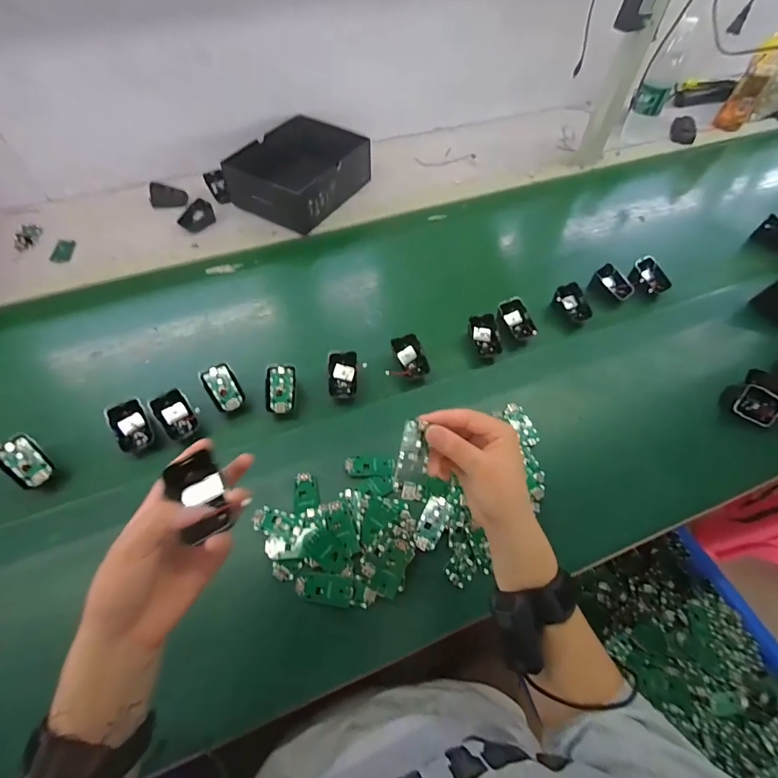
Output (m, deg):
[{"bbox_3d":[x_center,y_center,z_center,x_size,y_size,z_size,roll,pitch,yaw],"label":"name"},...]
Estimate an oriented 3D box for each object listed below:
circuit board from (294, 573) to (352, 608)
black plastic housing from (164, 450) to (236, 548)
[{"bbox_3d":[-0.073,0.226,0.454,0.064,0.008,0.030,9,61,5],"label":"circuit board"},{"bbox_3d":[-0.146,0.085,0.308,0.038,0.017,0.066,-27,54,-14],"label":"black plastic housing"}]

